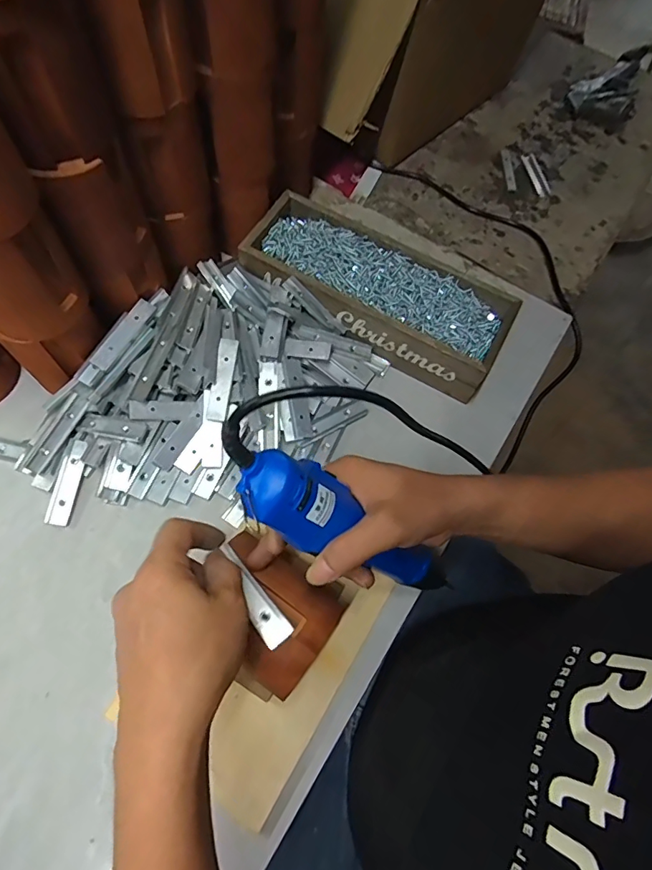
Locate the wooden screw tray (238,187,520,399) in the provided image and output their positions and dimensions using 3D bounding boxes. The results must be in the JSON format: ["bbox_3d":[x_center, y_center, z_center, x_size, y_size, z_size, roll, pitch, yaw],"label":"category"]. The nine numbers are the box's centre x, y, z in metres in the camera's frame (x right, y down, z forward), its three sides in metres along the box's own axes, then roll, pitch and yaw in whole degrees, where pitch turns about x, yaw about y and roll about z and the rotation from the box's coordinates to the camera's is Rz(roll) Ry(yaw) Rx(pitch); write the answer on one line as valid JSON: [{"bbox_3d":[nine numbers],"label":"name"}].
[{"bbox_3d":[0.053,-0.154,0.511,0.281,0.054,0.109,30,68,8],"label":"wooden screw tray"}]

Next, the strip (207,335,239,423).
[{"bbox_3d":[-0.099,-0.053,0.459,0.018,0.006,0.081,9,79,-5],"label":"strip"}]

